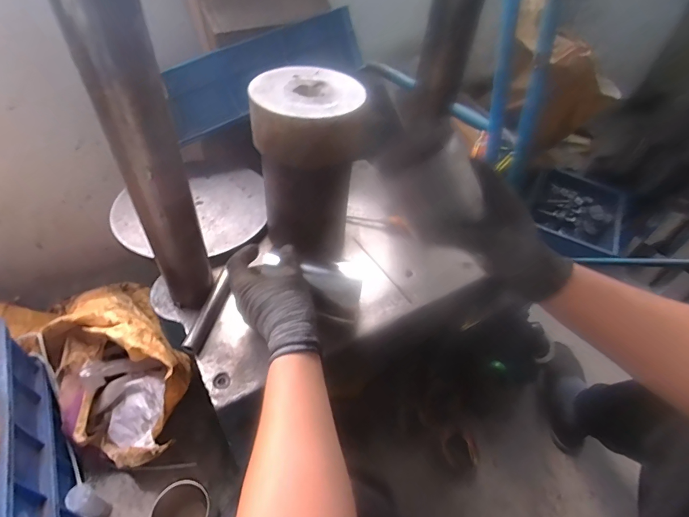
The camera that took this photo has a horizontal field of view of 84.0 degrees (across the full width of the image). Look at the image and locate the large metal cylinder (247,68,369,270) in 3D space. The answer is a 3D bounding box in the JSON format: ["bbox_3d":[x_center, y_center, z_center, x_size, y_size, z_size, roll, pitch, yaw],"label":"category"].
[{"bbox_3d":[-0.056,-0.127,0.576,0.139,0.249,0.144,-4,47,-10],"label":"large metal cylinder"}]

